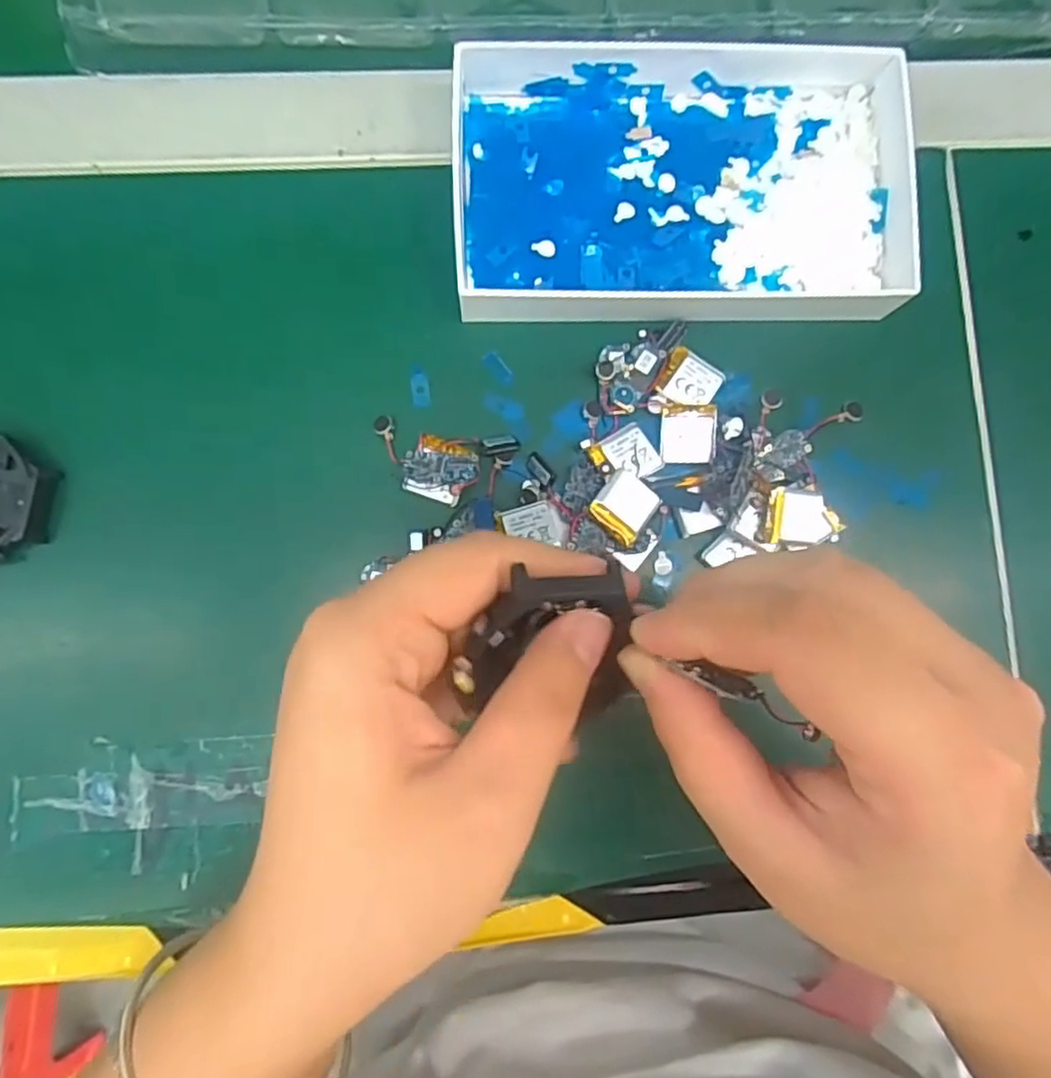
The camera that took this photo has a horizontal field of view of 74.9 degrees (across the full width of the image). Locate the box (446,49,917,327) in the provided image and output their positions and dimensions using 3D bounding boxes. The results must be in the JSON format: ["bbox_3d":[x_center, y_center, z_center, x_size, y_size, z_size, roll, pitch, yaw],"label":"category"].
[{"bbox_3d":[0.061,-0.142,0.269,0.172,0.023,0.106,-2,85,-3],"label":"box"}]

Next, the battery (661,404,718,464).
[{"bbox_3d":[0.064,-0.041,0.268,0.020,0.006,0.023,0,85,-2],"label":"battery"}]

